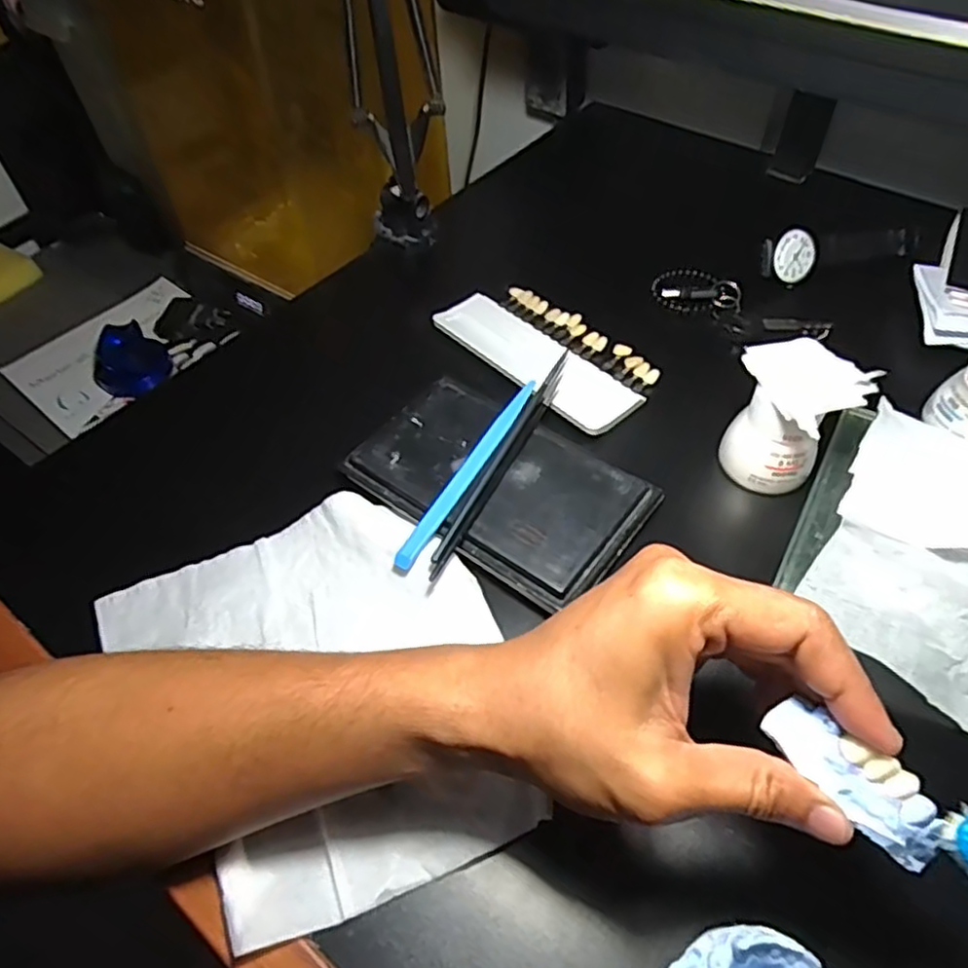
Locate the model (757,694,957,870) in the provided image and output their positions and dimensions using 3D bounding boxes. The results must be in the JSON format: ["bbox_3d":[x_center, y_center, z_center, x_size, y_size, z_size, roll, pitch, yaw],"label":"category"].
[{"bbox_3d":[0.118,0.095,0.219,0.020,0.017,0.059,-37,64,-22],"label":"model"}]

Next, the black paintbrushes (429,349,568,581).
[{"bbox_3d":[0.016,-0.020,0.387,0.012,0.013,0.178,21,56,17],"label":"black paintbrushes"}]

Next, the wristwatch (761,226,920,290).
[{"bbox_3d":[0.264,-0.176,0.502,0.133,0.034,0.022,-17,53,-10],"label":"wristwatch"}]

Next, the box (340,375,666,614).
[{"bbox_3d":[0.008,-0.001,0.373,0.151,0.014,0.094,29,60,21],"label":"box"}]

